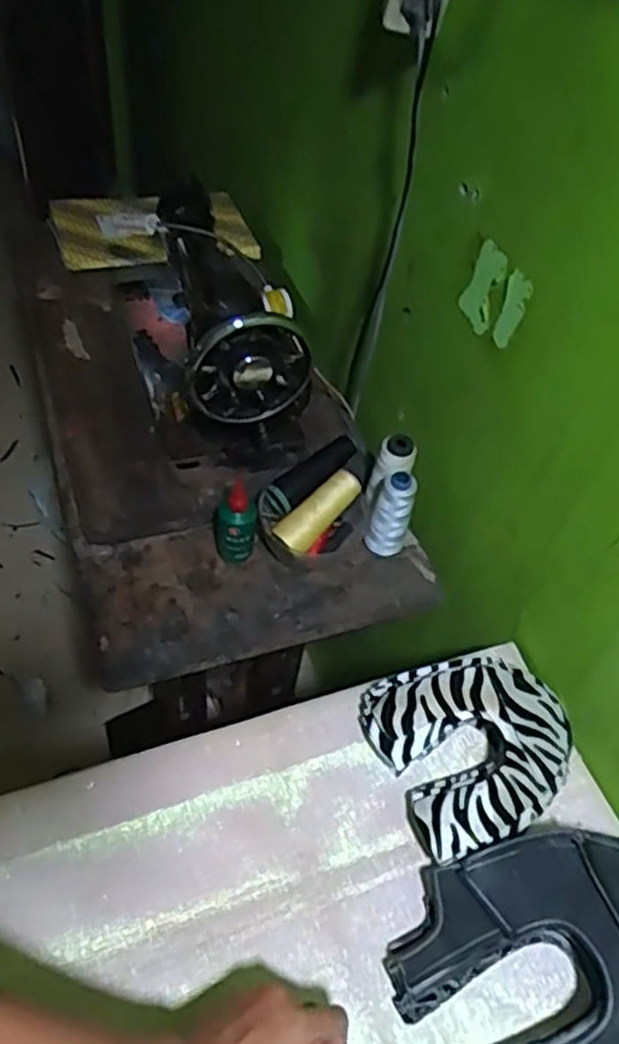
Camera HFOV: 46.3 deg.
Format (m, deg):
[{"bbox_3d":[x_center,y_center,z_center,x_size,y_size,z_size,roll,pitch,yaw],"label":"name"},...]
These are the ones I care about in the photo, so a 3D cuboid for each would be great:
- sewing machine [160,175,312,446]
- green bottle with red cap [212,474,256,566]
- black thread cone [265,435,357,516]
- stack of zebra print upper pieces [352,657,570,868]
[{"bbox_3d":[-0.096,-0.258,0.895,0.131,0.201,0.345,-6,52,-13],"label":"sewing machine"},{"bbox_3d":[-0.081,0.002,0.784,0.046,0.090,0.035,1,51,-5],"label":"green bottle with red cap"},{"bbox_3d":[0.000,-0.056,0.809,0.112,0.031,0.043,-39,62,-11],"label":"black thread cone"},{"bbox_3d":[0.152,0.202,0.665,0.174,0.073,0.166,-16,55,-20],"label":"stack of zebra print upper pieces"}]

